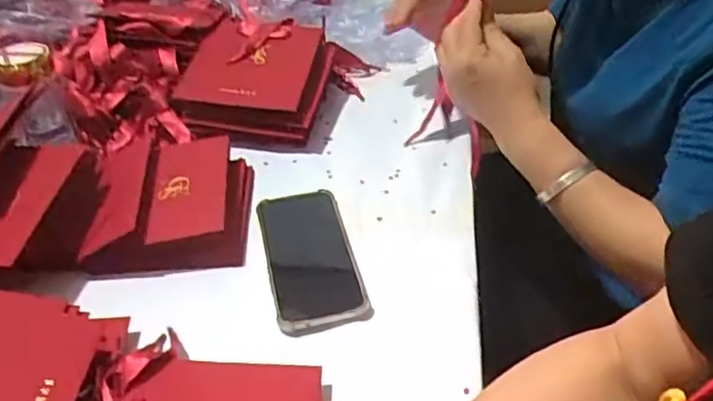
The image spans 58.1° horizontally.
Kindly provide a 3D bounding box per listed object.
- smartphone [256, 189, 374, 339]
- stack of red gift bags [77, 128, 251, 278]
[{"bbox_3d":[-0.042,0.049,0.592,0.080,0.012,0.164,-10,42,-9],"label":"smartphone"},{"bbox_3d":[-0.179,-0.012,0.634,0.138,0.046,0.180,-4,42,-2],"label":"stack of red gift bags"}]

